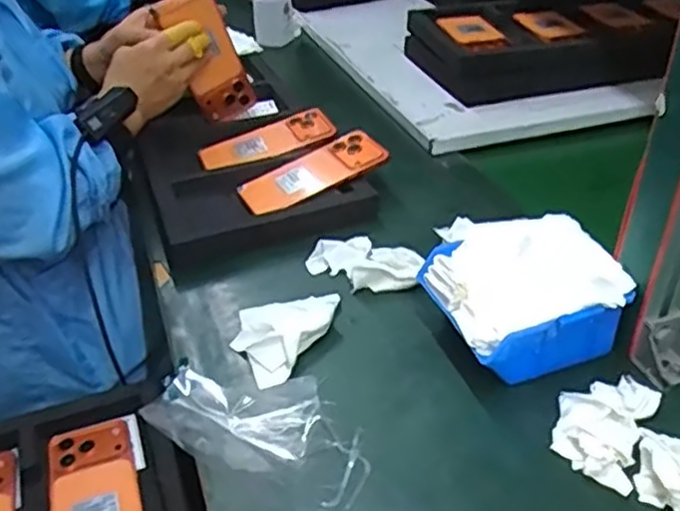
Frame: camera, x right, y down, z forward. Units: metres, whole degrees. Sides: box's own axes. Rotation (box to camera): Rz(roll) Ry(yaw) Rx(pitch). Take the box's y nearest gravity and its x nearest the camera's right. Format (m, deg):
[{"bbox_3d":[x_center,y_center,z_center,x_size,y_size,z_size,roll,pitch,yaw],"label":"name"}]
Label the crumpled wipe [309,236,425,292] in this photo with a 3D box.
[{"bbox_3d":[0.026,0.010,0.687,0.104,0.024,0.063,22,42,28],"label":"crumpled wipe"}]

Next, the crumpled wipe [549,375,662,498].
[{"bbox_3d":[0.191,0.124,0.518,0.062,0.024,0.089,19,40,24],"label":"crumpled wipe"}]

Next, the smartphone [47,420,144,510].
[{"bbox_3d":[-0.224,0.218,0.646,0.078,0.010,0.165,-13,38,-17],"label":"smartphone"}]

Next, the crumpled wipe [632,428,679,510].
[{"bbox_3d":[0.228,0.147,0.476,0.053,0.034,0.052,0,36,0],"label":"crumpled wipe"}]

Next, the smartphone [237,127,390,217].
[{"bbox_3d":[-0.030,-0.094,0.792,0.165,0.014,0.079,-25,46,-12],"label":"smartphone"}]

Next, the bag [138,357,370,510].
[{"bbox_3d":[-0.058,0.126,0.541,0.175,0.032,0.092,13,38,17],"label":"bag"}]

